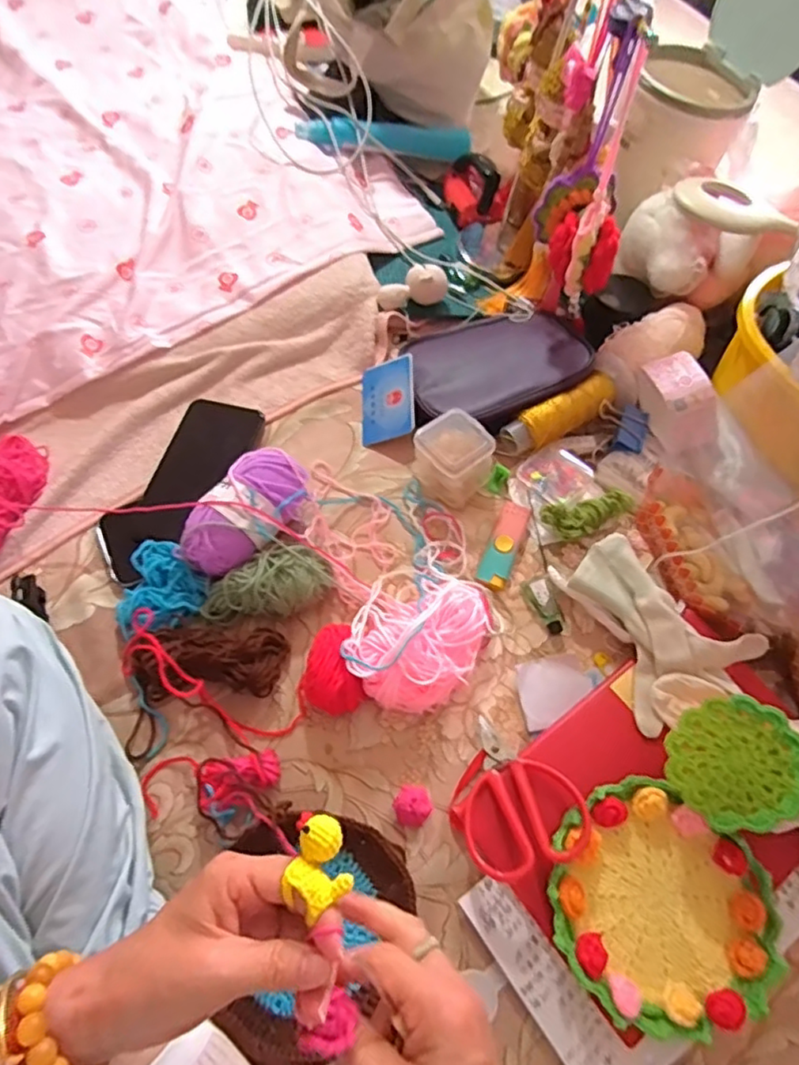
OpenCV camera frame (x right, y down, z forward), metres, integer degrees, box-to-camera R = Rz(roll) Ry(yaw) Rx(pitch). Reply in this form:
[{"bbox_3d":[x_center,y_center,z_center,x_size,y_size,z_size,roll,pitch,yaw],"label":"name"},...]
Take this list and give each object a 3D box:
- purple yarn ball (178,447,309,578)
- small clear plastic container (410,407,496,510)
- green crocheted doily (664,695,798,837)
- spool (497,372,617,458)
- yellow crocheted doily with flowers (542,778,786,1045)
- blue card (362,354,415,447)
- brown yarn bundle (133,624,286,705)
[{"bbox_3d":[-0.125,-0.013,0.518,0.067,0.069,0.117,31,70,11],"label":"purple yarn ball"},{"bbox_3d":[0.047,-0.066,0.549,0.064,0.054,0.059,41,72,14],"label":"small clear plastic container"},{"bbox_3d":[0.217,0.149,0.401,0.079,0.008,0.076,-6,69,17],"label":"green crocheted doily"},{"bbox_3d":[0.147,-0.108,0.573,0.120,0.028,0.030,-27,69,-15],"label":"spool"},{"bbox_3d":[0.171,0.243,0.413,0.137,0.023,0.142,1,67,-2],"label":"yellow crocheted doily with flowers"},{"bbox_3d":[-0.011,-0.127,0.592,0.057,0.005,0.086,-17,62,26],"label":"blue card"},{"bbox_3d":[-0.147,0.098,0.479,0.116,0.035,0.061,4,68,0],"label":"brown yarn bundle"}]

